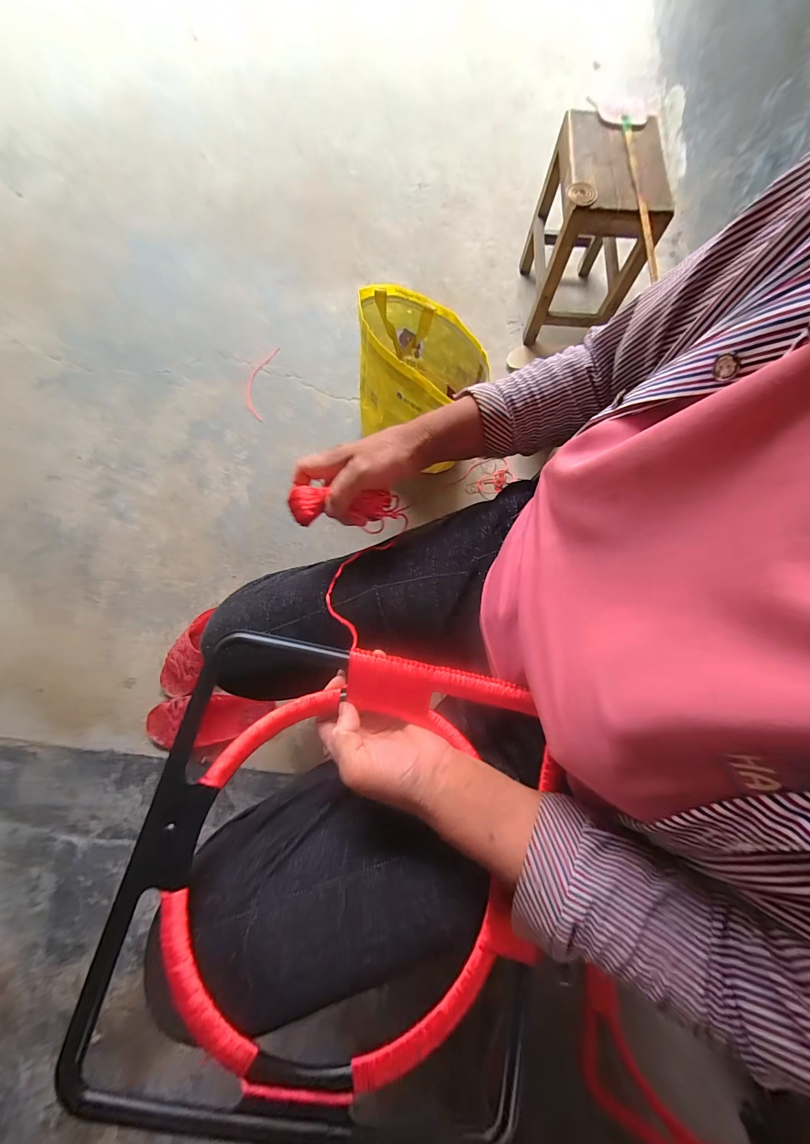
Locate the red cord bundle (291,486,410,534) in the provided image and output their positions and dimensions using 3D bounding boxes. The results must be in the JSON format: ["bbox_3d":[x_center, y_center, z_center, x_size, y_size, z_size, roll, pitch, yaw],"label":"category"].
[{"bbox_3d":[-0.056,-0.065,0.384,0.122,0.031,0.035,0,77,-14],"label":"red cord bundle"}]

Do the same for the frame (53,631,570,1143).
[{"bbox_3d":[-0.052,0.230,0.295,0.323,0.040,0.329,12,77,2],"label":"frame"}]

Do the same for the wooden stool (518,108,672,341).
[{"bbox_3d":[0.394,-0.724,0.830,0.197,0.309,0.304,3,74,-3],"label":"wooden stool"}]

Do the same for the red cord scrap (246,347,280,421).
[{"bbox_3d":[-0.357,-0.465,0.909,0.054,0.010,0.206,8,77,1],"label":"red cord scrap"}]

